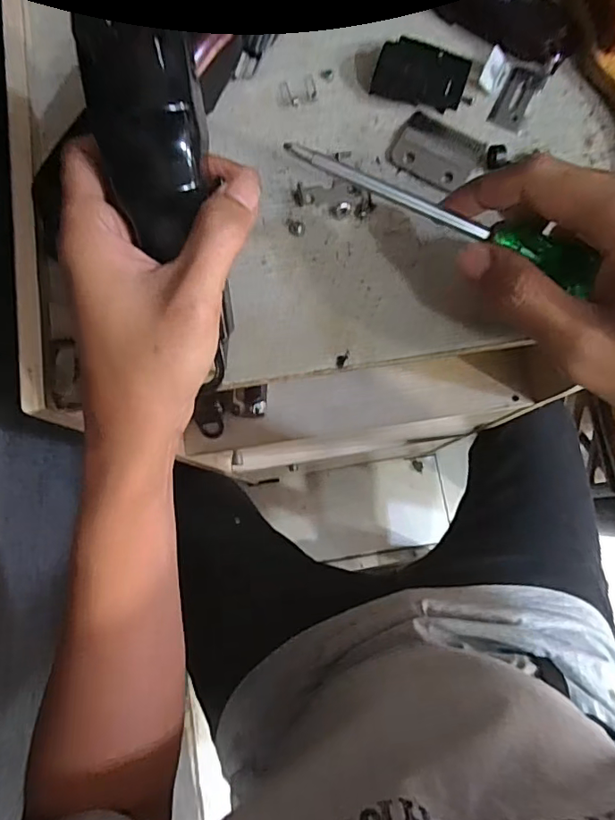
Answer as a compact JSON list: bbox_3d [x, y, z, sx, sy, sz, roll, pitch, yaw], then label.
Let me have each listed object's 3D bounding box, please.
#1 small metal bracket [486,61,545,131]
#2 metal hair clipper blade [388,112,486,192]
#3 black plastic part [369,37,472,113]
[{"bbox_3d":[0.122,-0.183,0.305,0.019,0.004,0.042,27,80,7],"label":"small metal bracket"},{"bbox_3d":[0.074,-0.147,0.300,0.050,0.005,0.037,32,81,8],"label":"metal hair clipper blade"},{"bbox_3d":[0.066,-0.192,0.303,0.050,0.016,0.029,22,80,6],"label":"black plastic part"}]

